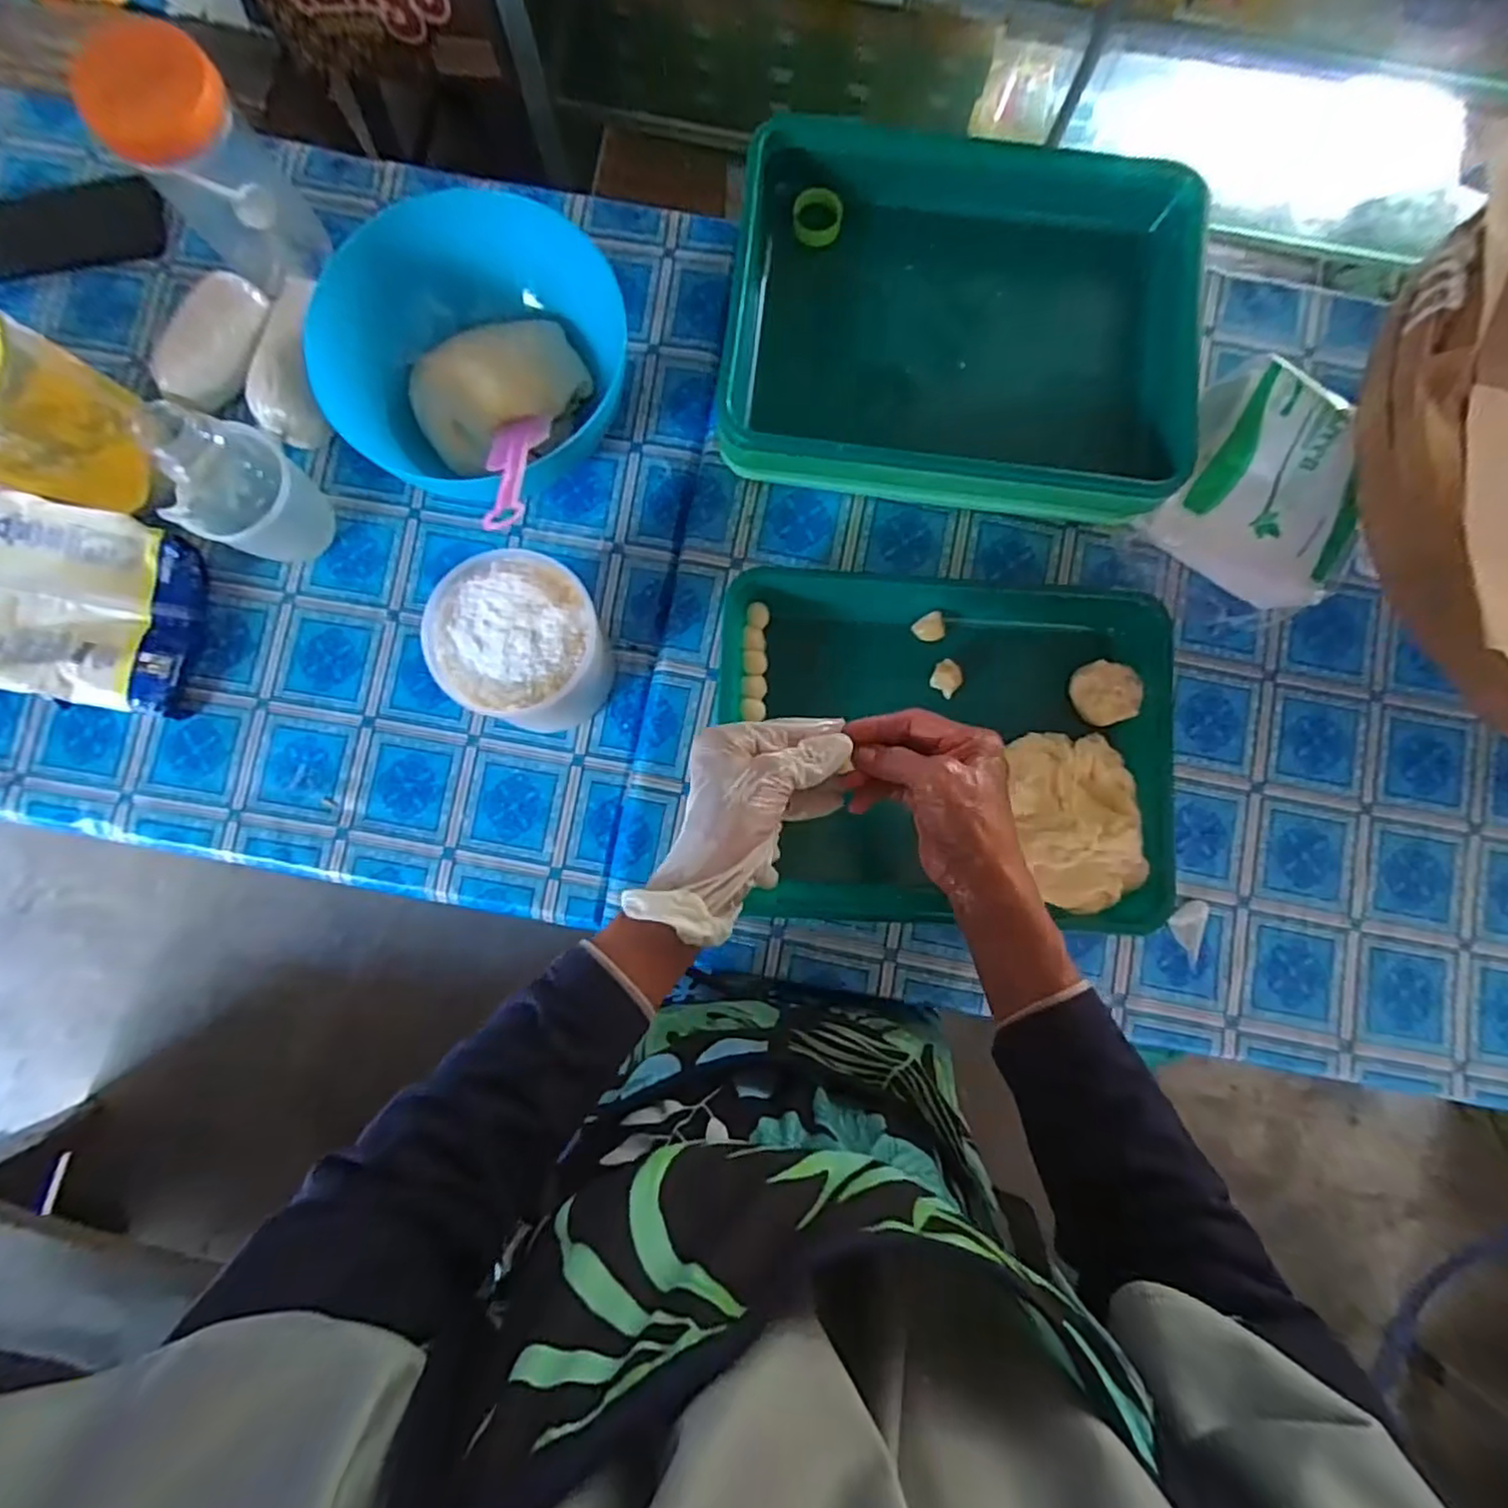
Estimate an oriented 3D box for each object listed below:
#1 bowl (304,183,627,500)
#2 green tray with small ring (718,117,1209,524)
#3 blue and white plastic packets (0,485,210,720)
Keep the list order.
[{"bbox_3d":[-0.231,-0.326,0.566,0.228,0.121,0.220,0,84,-1],"label":"bowl"},{"bbox_3d":[0.161,-0.353,0.533,0.357,0.057,0.329,6,84,0],"label":"green tray with small ring"},{"bbox_3d":[-0.602,-0.132,0.563,0.240,0.081,0.160,15,84,0],"label":"blue and white plastic packets"}]

